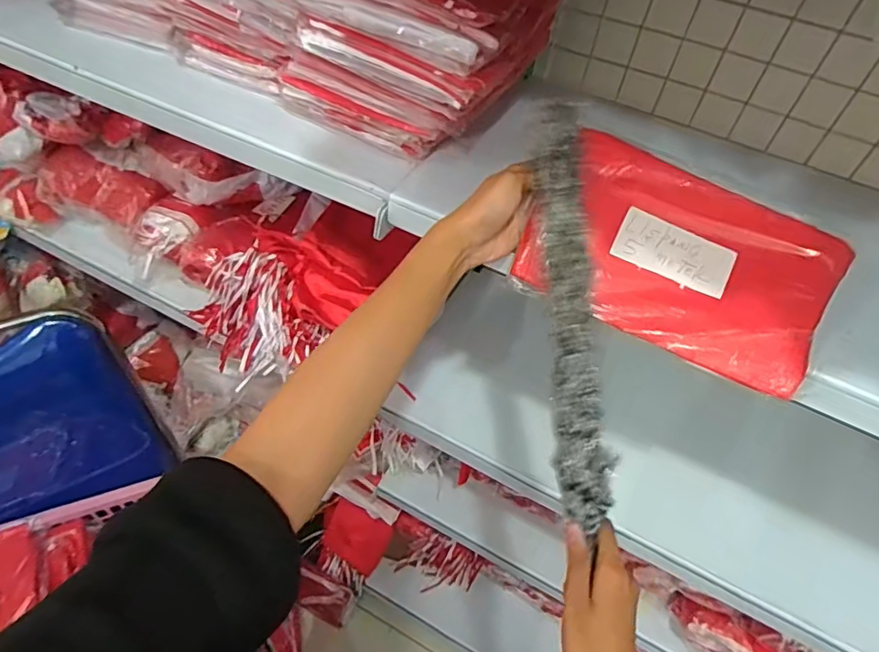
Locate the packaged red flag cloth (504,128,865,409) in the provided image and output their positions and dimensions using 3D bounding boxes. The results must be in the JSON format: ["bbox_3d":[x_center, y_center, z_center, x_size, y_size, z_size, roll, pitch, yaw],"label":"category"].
[{"bbox_3d":[0.207,-0.059,0.469,0.246,0.020,0.155,26,81,7],"label":"packaged red flag cloth"}]

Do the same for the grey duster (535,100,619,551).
[{"bbox_3d":[0.108,-0.007,0.447,0.039,0.030,0.333,-4,88,-9],"label":"grey duster"}]

